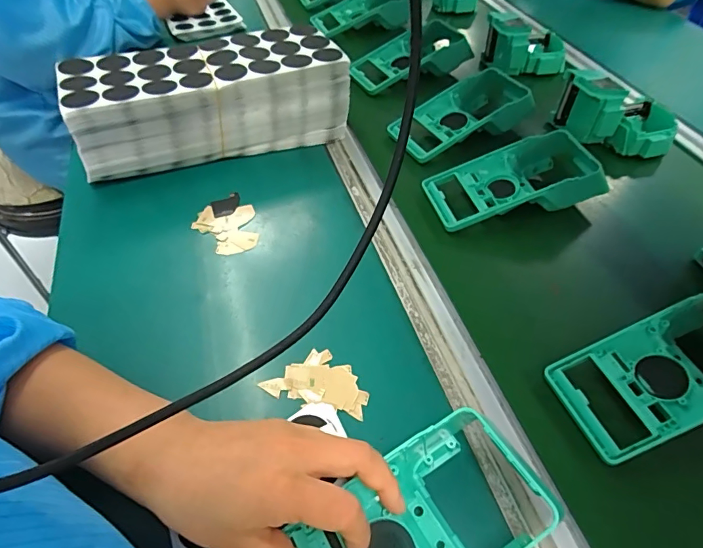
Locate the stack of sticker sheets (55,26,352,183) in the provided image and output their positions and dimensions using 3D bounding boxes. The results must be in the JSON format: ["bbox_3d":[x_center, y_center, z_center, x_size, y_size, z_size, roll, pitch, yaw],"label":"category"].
[{"bbox_3d":[-0.162,-0.205,0.537,0.303,0.103,0.124,-17,52,-14],"label":"stack of sticker sheets"}]

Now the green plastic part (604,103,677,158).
[{"bbox_3d":[0.371,-0.174,0.561,0.074,0.043,0.055,-36,59,-27],"label":"green plastic part"}]

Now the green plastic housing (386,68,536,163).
[{"bbox_3d":[0.143,-0.209,0.585,0.181,0.052,0.091,-20,53,-17],"label":"green plastic housing"}]

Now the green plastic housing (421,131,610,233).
[{"bbox_3d":[0.180,-0.104,0.493,0.184,0.048,0.087,-11,51,-10],"label":"green plastic housing"}]

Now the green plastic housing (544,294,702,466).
[{"bbox_3d":[0.258,0.069,0.343,0.193,0.050,0.080,-15,51,-13],"label":"green plastic housing"}]

